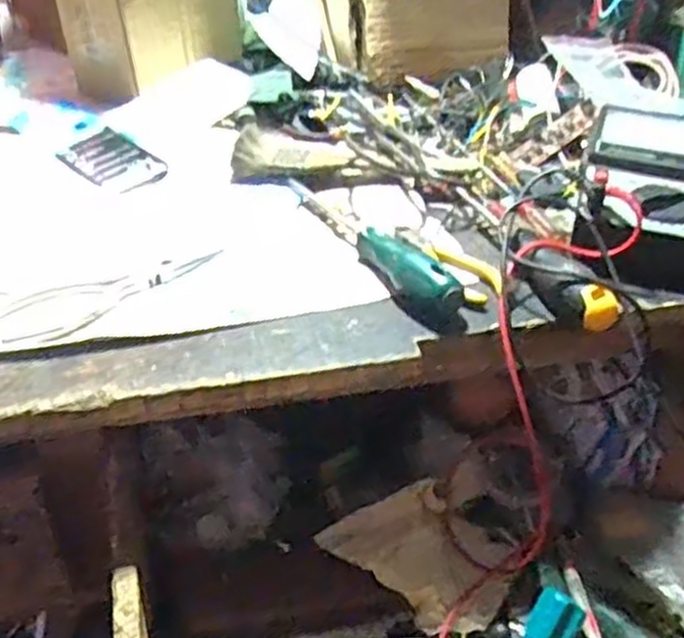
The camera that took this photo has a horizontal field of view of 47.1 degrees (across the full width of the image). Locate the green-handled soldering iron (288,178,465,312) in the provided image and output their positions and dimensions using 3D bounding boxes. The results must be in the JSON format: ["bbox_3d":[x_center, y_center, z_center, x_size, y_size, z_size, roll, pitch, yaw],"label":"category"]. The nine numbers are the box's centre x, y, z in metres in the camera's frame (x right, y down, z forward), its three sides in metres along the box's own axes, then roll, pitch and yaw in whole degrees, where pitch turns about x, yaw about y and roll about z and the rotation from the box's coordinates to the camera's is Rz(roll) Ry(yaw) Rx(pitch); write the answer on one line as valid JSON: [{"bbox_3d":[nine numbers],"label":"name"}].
[{"bbox_3d":[0.016,-0.062,0.535,0.027,0.029,0.195,-18,42,-22],"label":"green-handled soldering iron"}]

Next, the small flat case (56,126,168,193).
[{"bbox_3d":[-0.185,-0.128,0.630,0.057,0.006,0.100,-29,47,-32],"label":"small flat case"}]

